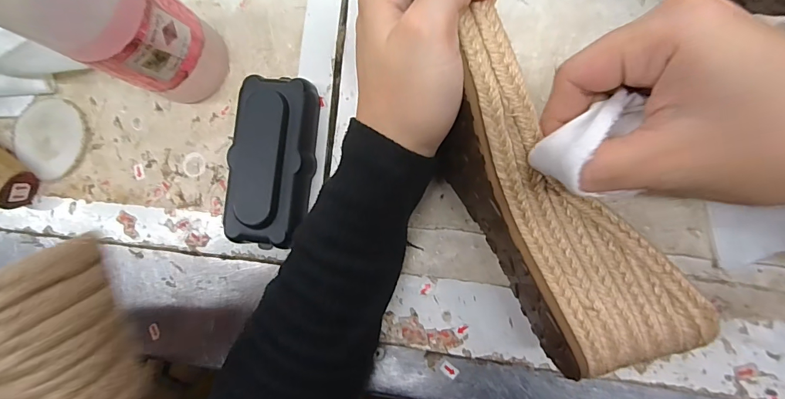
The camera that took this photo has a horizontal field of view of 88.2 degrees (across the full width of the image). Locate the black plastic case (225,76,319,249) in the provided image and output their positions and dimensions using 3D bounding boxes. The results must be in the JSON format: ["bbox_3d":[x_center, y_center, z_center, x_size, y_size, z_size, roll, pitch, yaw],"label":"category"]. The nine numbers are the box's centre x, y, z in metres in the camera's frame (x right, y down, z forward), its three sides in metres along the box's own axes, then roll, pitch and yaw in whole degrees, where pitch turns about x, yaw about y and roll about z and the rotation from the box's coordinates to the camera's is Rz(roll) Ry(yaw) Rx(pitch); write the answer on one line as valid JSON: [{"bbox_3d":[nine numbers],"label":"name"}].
[{"bbox_3d":[-0.077,-0.023,0.257,0.053,0.025,0.103,0,87,9],"label":"black plastic case"}]

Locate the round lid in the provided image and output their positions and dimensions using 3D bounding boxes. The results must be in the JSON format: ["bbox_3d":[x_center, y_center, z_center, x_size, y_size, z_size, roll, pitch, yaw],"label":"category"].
[{"bbox_3d":[-0.247,-0.044,0.293,0.055,0.008,0.056,-1,87,9],"label":"round lid"}]

